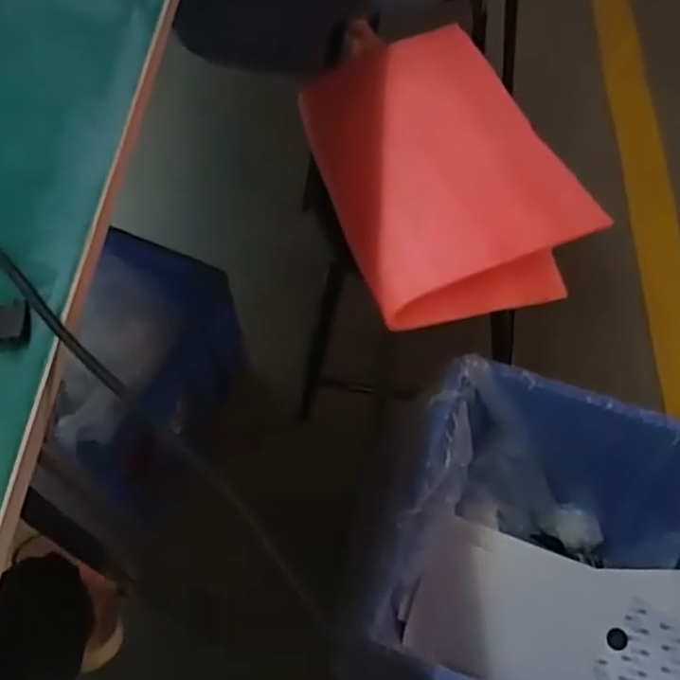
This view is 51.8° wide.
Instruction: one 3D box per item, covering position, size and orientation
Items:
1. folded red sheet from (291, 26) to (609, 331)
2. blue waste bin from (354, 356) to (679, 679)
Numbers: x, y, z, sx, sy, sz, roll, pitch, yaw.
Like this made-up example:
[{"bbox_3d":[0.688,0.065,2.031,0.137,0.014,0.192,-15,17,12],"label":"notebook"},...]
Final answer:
[{"bbox_3d":[0.124,-0.216,0.915,0.276,0.090,0.396,-17,61,-8],"label":"folded red sheet"},{"bbox_3d":[0.350,0.365,0.965,0.549,0.334,0.468,17,62,11],"label":"blue waste bin"}]

